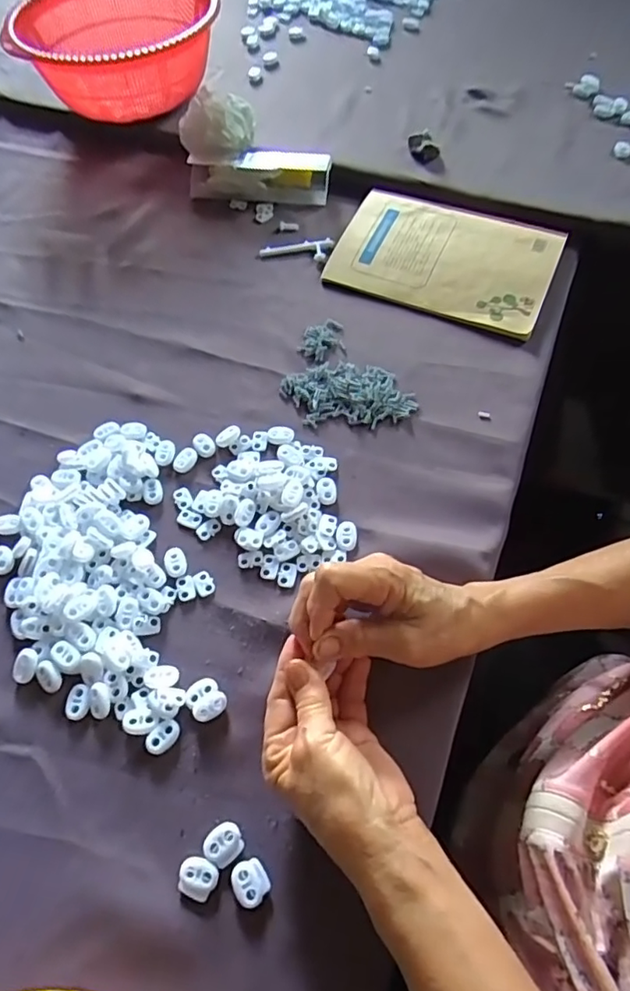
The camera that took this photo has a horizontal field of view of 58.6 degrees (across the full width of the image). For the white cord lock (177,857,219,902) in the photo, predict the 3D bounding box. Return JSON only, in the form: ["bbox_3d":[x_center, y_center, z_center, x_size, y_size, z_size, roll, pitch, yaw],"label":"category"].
[{"bbox_3d":[-0.067,0.220,0.323,0.022,0.004,0.019,16,64,10],"label":"white cord lock"}]

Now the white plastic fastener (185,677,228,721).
[{"bbox_3d":[-0.072,0.134,0.369,0.023,0.006,0.026,-36,66,-16],"label":"white plastic fastener"}]

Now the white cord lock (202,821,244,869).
[{"bbox_3d":[-0.054,0.206,0.331,0.022,0.004,0.021,-39,67,-17],"label":"white cord lock"}]

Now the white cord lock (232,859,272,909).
[{"bbox_3d":[-0.037,0.222,0.323,0.020,0.006,0.022,-22,63,-9],"label":"white cord lock"}]

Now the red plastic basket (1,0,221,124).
[{"bbox_3d":[-0.228,-0.513,0.668,0.217,0.105,0.201,-1,61,1],"label":"red plastic basket"}]

